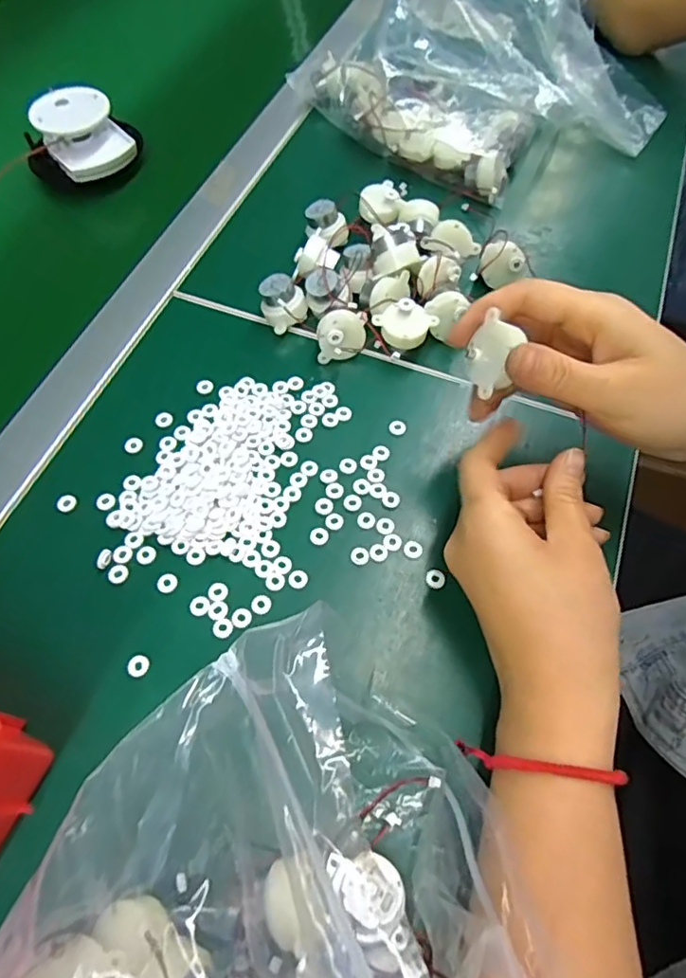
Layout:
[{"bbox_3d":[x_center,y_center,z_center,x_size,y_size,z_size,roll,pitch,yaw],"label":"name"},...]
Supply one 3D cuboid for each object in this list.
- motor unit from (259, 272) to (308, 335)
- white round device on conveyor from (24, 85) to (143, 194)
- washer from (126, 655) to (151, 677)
[{"bbox_3d":[-0.042,-0.131,0.404,0.032,0.031,0.034,0,62,0],"label":"motor unit"},{"bbox_3d":[-0.220,-0.294,0.475,0.073,0.051,0.080,0,62,0],"label":"white round device on conveyor"},{"bbox_3d":[-0.108,0.093,0.296,0.011,0.004,0.011,-1,63,2],"label":"washer"}]

